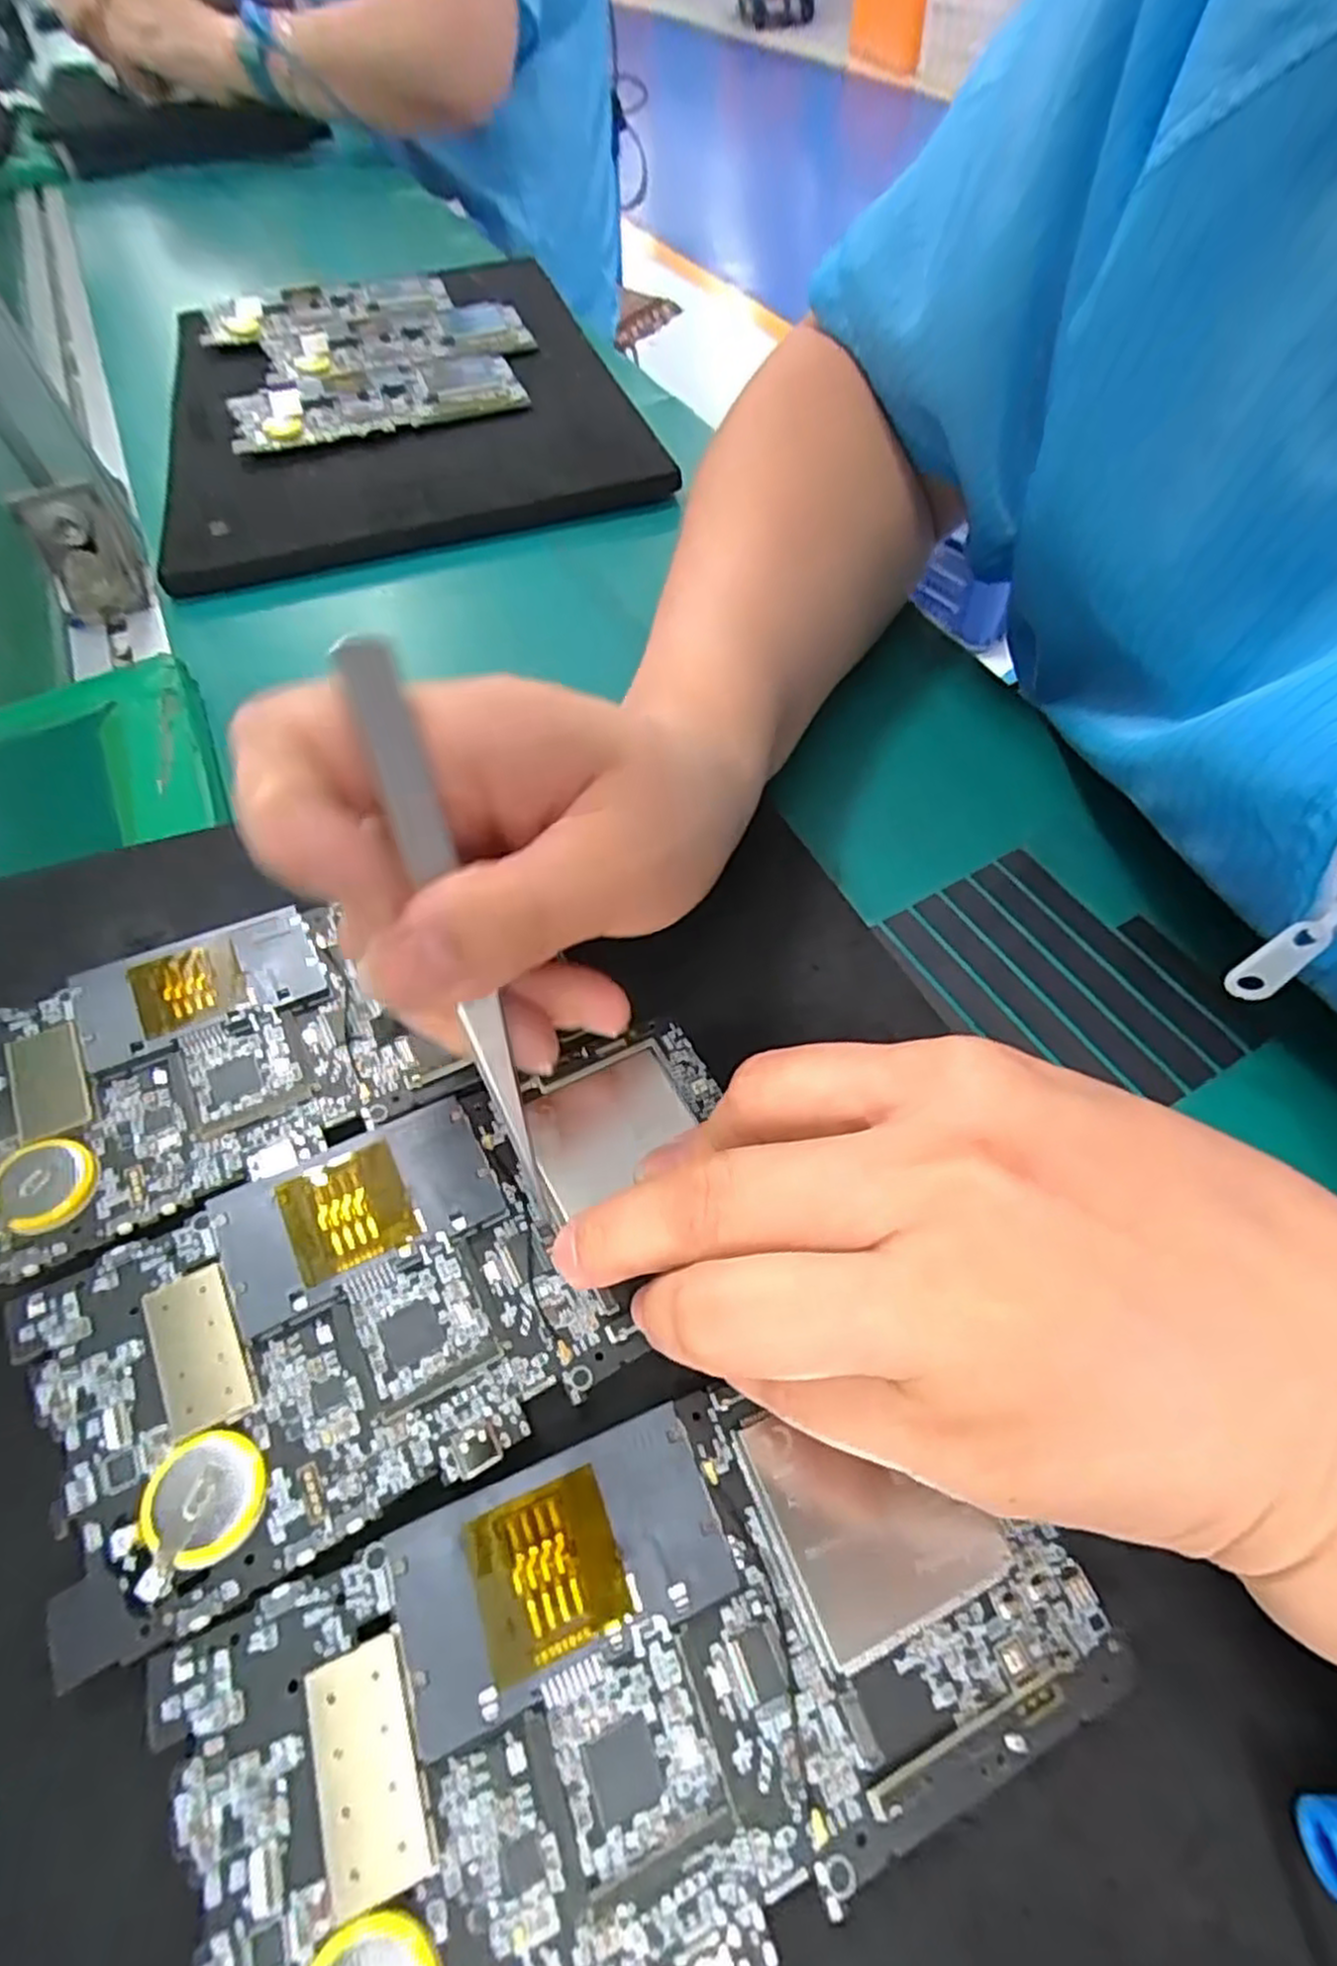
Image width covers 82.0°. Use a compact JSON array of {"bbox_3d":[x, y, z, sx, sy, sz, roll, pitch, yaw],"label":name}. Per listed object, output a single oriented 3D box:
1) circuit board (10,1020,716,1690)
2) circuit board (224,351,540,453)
[{"bbox_3d":[-0.050,0.063,0.169,0.147,0.005,0.078,-17,62,-20],"label":"circuit board"},{"bbox_3d":[-0.162,-0.326,0.428,0.154,0.011,0.071,-18,60,-7],"label":"circuit board"}]

